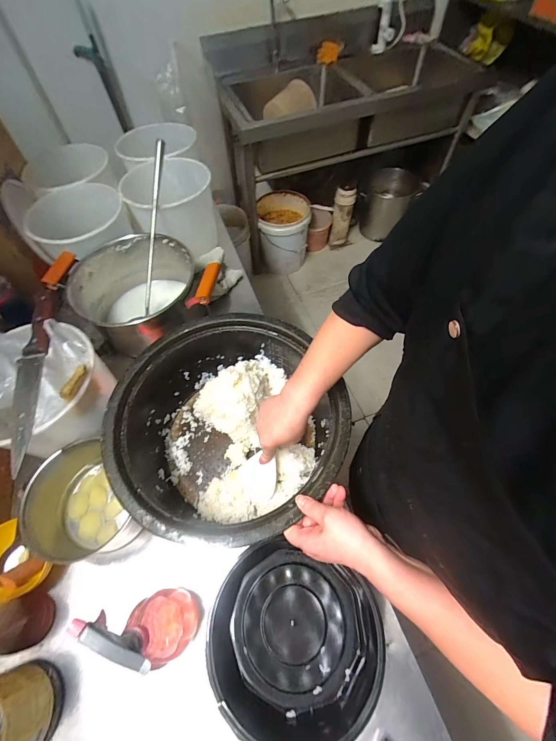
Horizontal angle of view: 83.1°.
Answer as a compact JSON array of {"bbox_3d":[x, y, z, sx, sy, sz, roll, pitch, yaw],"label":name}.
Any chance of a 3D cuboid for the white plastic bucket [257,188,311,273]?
[{"bbox_3d":[0.033,-0.765,1.771,0.279,0.401,0.288,-1,60,1],"label":"white plastic bucket"}]

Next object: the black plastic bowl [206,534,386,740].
[{"bbox_3d":[0.016,0.364,0.429,0.229,0.067,0.203,20,63,13],"label":"black plastic bowl"}]

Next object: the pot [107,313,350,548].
[{"bbox_3d":[-0.074,0.092,0.527,0.343,0.149,0.338,-1,60,1],"label":"pot"}]

